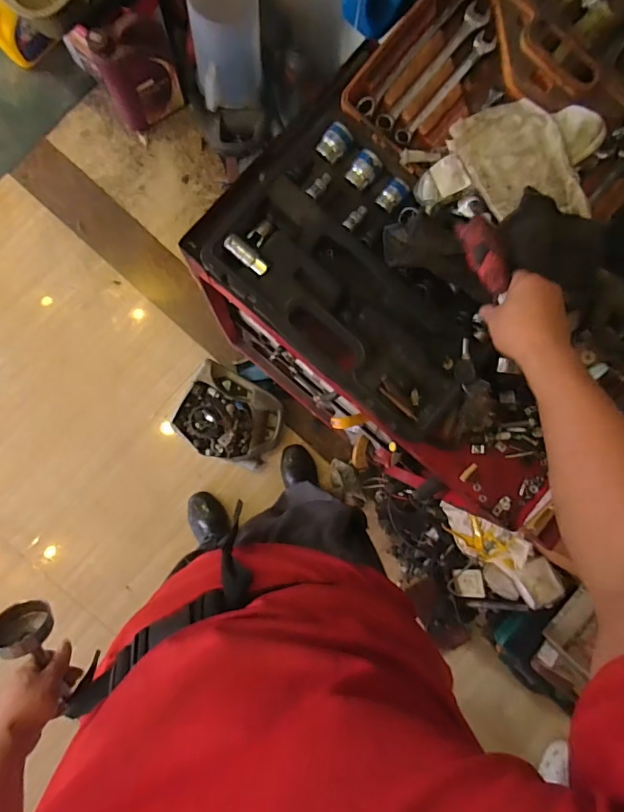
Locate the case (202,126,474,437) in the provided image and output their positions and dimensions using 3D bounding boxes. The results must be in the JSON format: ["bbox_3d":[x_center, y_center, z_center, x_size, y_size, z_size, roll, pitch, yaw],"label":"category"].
[{"bbox_3d":[0.076,-0.174,0.609,0.418,0.047,0.275,38,86,-3],"label":"case"}]

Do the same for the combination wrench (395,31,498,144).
[{"bbox_3d":[0.176,-0.429,0.611,0.028,0.007,0.189,42,91,1],"label":"combination wrench"}]

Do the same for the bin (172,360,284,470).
[{"bbox_3d":[-0.235,0.037,1.335,0.293,0.109,0.249,26,87,-4],"label":"bin"}]

